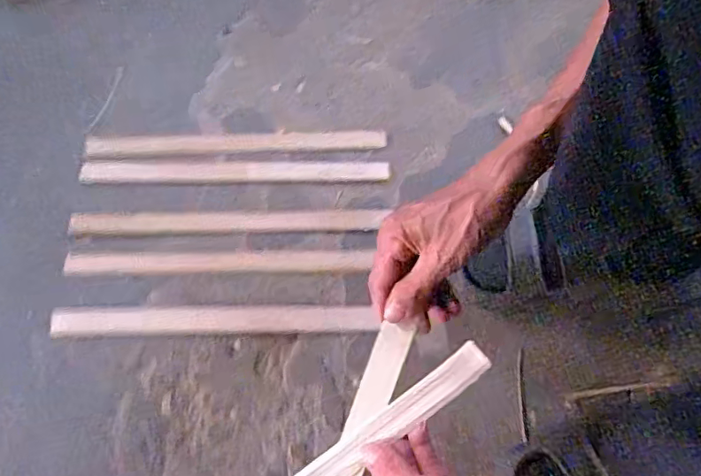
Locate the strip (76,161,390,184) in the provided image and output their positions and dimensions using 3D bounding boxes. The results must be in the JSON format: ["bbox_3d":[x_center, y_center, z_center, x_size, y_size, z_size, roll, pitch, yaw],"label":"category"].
[{"bbox_3d":[-0.126,-0.074,0.596,0.333,0.005,0.026,-1,69,-2],"label":"strip"}]

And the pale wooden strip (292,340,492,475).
[{"bbox_3d":[0.020,0.140,0.389,0.187,0.007,0.024,-37,74,-1],"label":"pale wooden strip"}]

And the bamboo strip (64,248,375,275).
[{"bbox_3d":[-0.134,0.023,0.551,0.307,0.005,0.025,0,69,-2],"label":"bamboo strip"}]

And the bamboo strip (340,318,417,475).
[{"bbox_3d":[0.009,0.136,0.395,0.025,0.006,0.152,18,78,16],"label":"bamboo strip"}]

